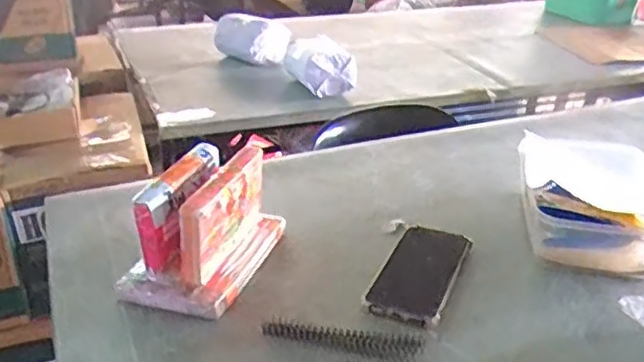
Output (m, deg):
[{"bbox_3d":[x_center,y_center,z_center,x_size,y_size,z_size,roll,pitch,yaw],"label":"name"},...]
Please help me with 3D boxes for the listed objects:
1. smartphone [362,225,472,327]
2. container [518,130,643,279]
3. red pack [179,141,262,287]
[{"bbox_3d":[0.109,0.097,0.725,0.081,0.013,0.183,12,28,20],"label":"smartphone"},{"bbox_3d":[0.335,0.020,0.820,0.171,0.078,0.222,6,27,9],"label":"container"},{"bbox_3d":[-0.107,0.038,0.721,0.031,0.107,0.153,9,27,15],"label":"red pack"}]

